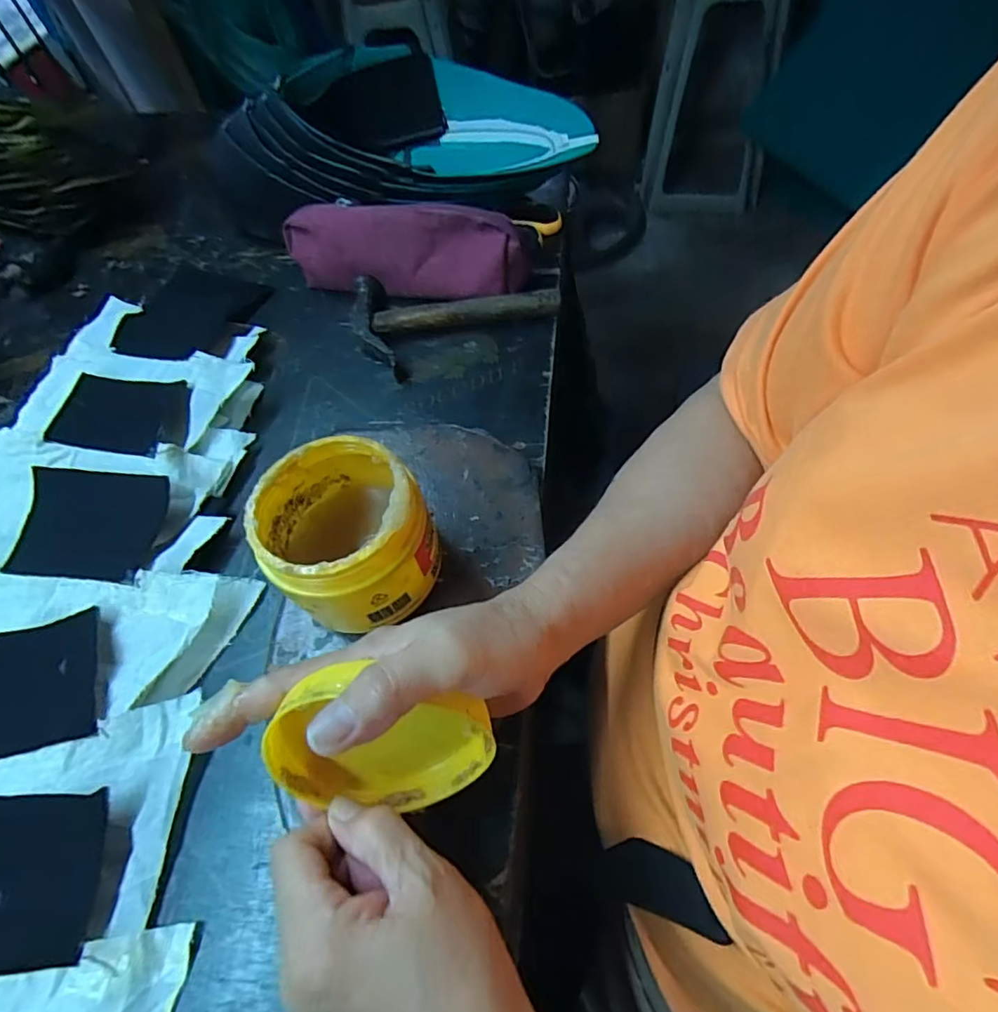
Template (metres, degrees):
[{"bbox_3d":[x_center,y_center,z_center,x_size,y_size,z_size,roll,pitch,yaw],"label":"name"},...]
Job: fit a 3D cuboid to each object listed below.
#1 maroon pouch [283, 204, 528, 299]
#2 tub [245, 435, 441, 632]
[{"bbox_3d":[-0.084,-0.231,0.504,0.216,0.078,0.038,11,32,7],"label":"maroon pouch"},{"bbox_3d":[-0.087,0.019,0.332,0.088,0.090,0.099,-35,63,-13],"label":"tub"}]

